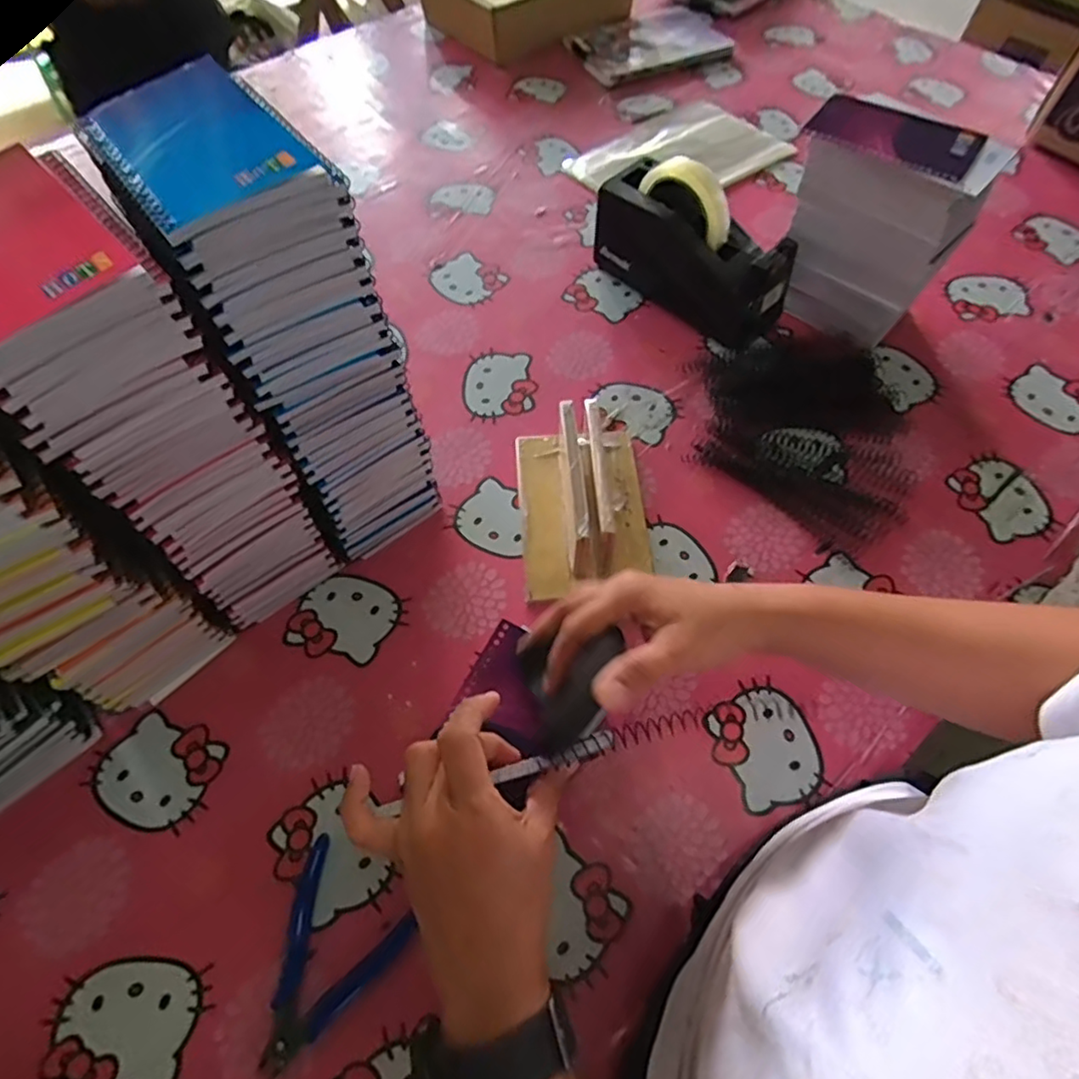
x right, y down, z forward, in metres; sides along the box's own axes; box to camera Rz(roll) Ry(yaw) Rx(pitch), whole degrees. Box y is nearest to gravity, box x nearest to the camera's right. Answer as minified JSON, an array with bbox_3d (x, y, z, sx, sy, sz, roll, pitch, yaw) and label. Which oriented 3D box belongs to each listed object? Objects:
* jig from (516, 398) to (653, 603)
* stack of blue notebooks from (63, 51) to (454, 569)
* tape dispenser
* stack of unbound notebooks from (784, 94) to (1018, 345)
[{"bbox_3d":[0.034,-0.051,0.510,0.105,0.074,0.176,-4,61,-1],"label":"jig"},{"bbox_3d":[-0.160,-0.122,0.425,0.097,0.300,0.122,-35,66,-17],"label":"stack of blue notebooks"},{"bbox_3d":[0.152,-0.297,0.618,0.204,0.117,0.072,38,68,20],"label":"tape dispenser"},{"bbox_3d":[0.308,-0.286,0.580,0.151,0.175,0.086,36,67,19],"label":"stack of unbound notebooks"}]

